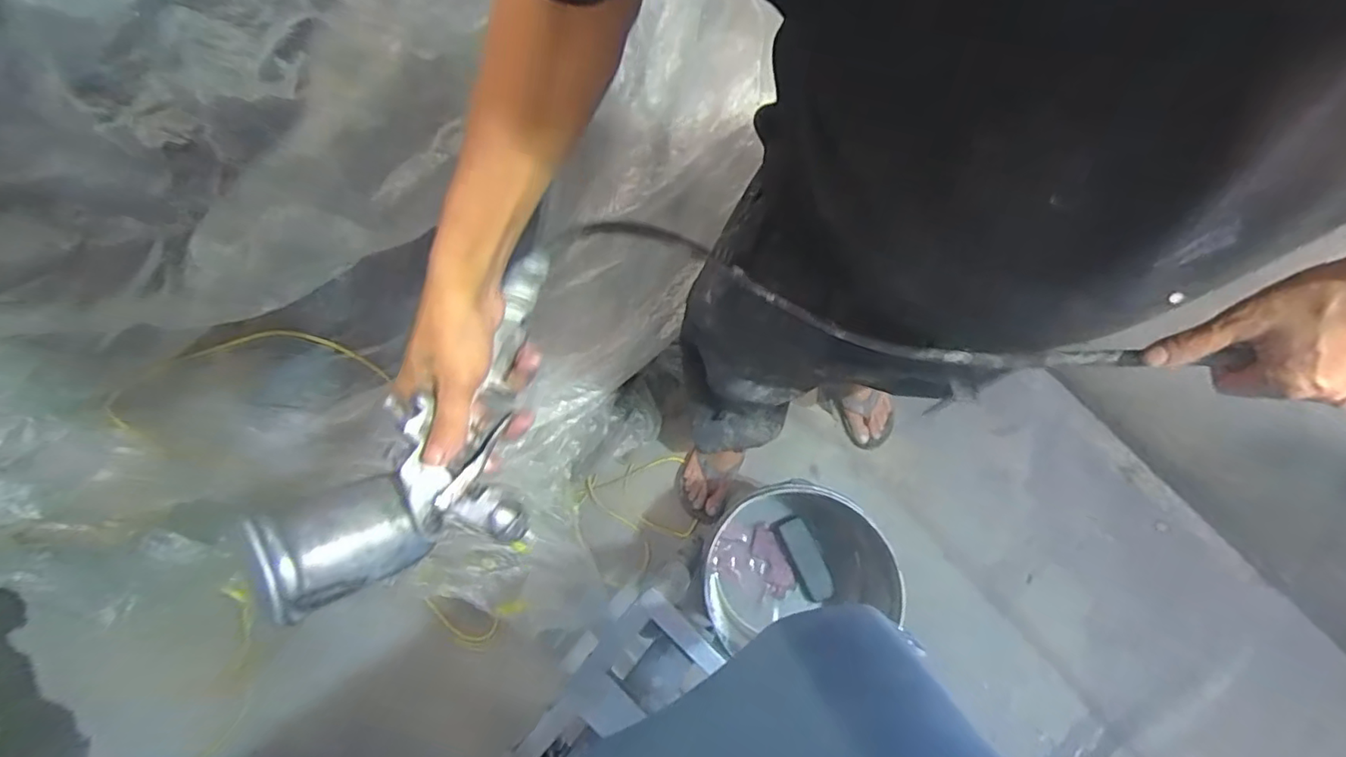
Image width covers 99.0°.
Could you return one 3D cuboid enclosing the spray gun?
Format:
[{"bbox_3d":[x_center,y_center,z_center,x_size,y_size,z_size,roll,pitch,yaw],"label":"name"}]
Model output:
[{"bbox_3d":[-0.151,0.045,0.408,0.114,0.080,0.287,31,73,9],"label":"spray gun"}]

